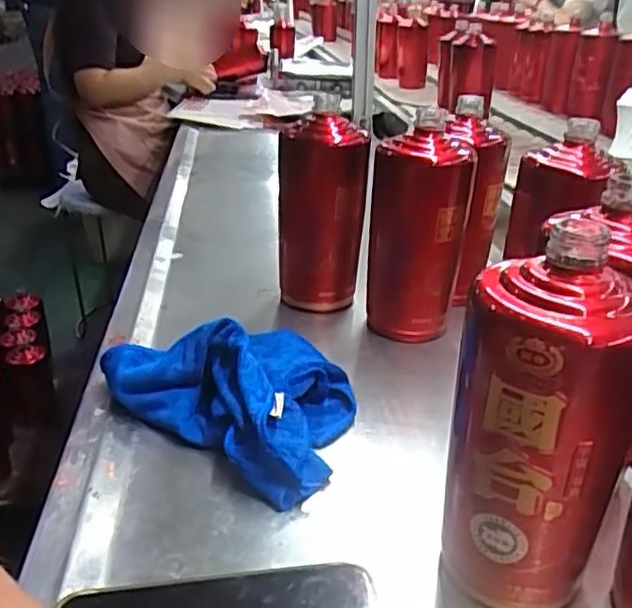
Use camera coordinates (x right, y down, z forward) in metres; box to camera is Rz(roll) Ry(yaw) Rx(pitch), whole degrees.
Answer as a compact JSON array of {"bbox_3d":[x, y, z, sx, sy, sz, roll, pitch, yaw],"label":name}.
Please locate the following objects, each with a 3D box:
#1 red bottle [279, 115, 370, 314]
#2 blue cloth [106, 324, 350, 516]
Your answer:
[{"bbox_3d":[0.006,-0.089,0.654,0.083,0.182,0.088,-1,26,0],"label":"red bottle"},{"bbox_3d":[-0.051,0.052,0.497,0.196,0.065,0.142,18,32,34],"label":"blue cloth"}]

